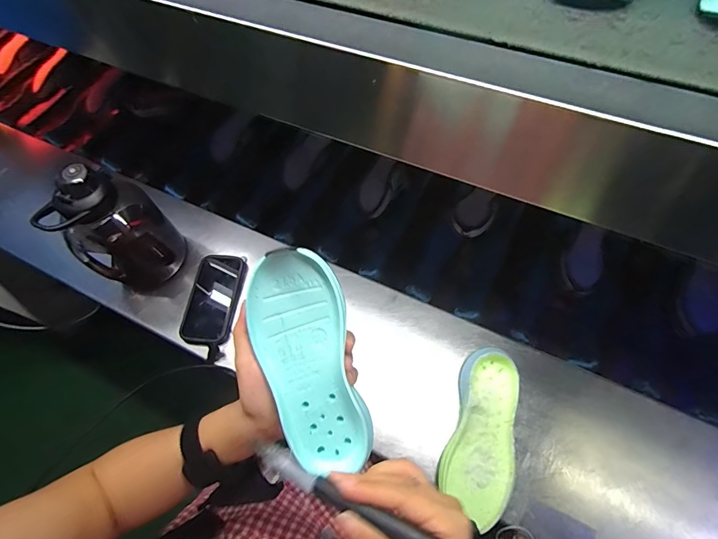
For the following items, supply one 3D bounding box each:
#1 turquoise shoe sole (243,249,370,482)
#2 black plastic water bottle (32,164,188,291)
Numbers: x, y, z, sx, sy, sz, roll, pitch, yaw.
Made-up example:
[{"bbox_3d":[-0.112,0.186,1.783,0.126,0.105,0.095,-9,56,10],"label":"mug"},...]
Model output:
[{"bbox_3d":[-0.041,0.078,0.311,0.074,0.019,0.184,-14,94,-3],"label":"turquoise shoe sole"},{"bbox_3d":[-0.385,-0.065,0.607,0.113,0.234,0.139,32,69,23],"label":"black plastic water bottle"}]

